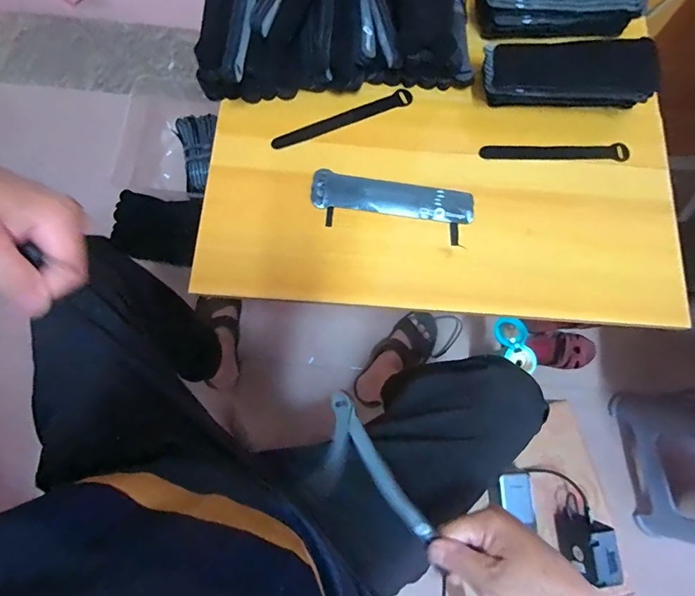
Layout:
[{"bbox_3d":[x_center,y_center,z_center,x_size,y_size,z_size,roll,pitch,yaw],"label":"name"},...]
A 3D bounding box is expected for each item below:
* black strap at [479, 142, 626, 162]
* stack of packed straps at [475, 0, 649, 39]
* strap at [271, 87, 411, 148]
[{"bbox_3d":[0.273,-0.192,0.521,0.194,0.007,0.023,0,76,-1],"label":"black strap"},{"bbox_3d":[0.282,-0.396,0.523,0.204,0.065,0.074,3,76,-1],"label":"stack of packed straps"},{"bbox_3d":[-0.005,-0.235,0.524,0.195,0.004,0.023,-25,78,-7],"label":"strap"}]

